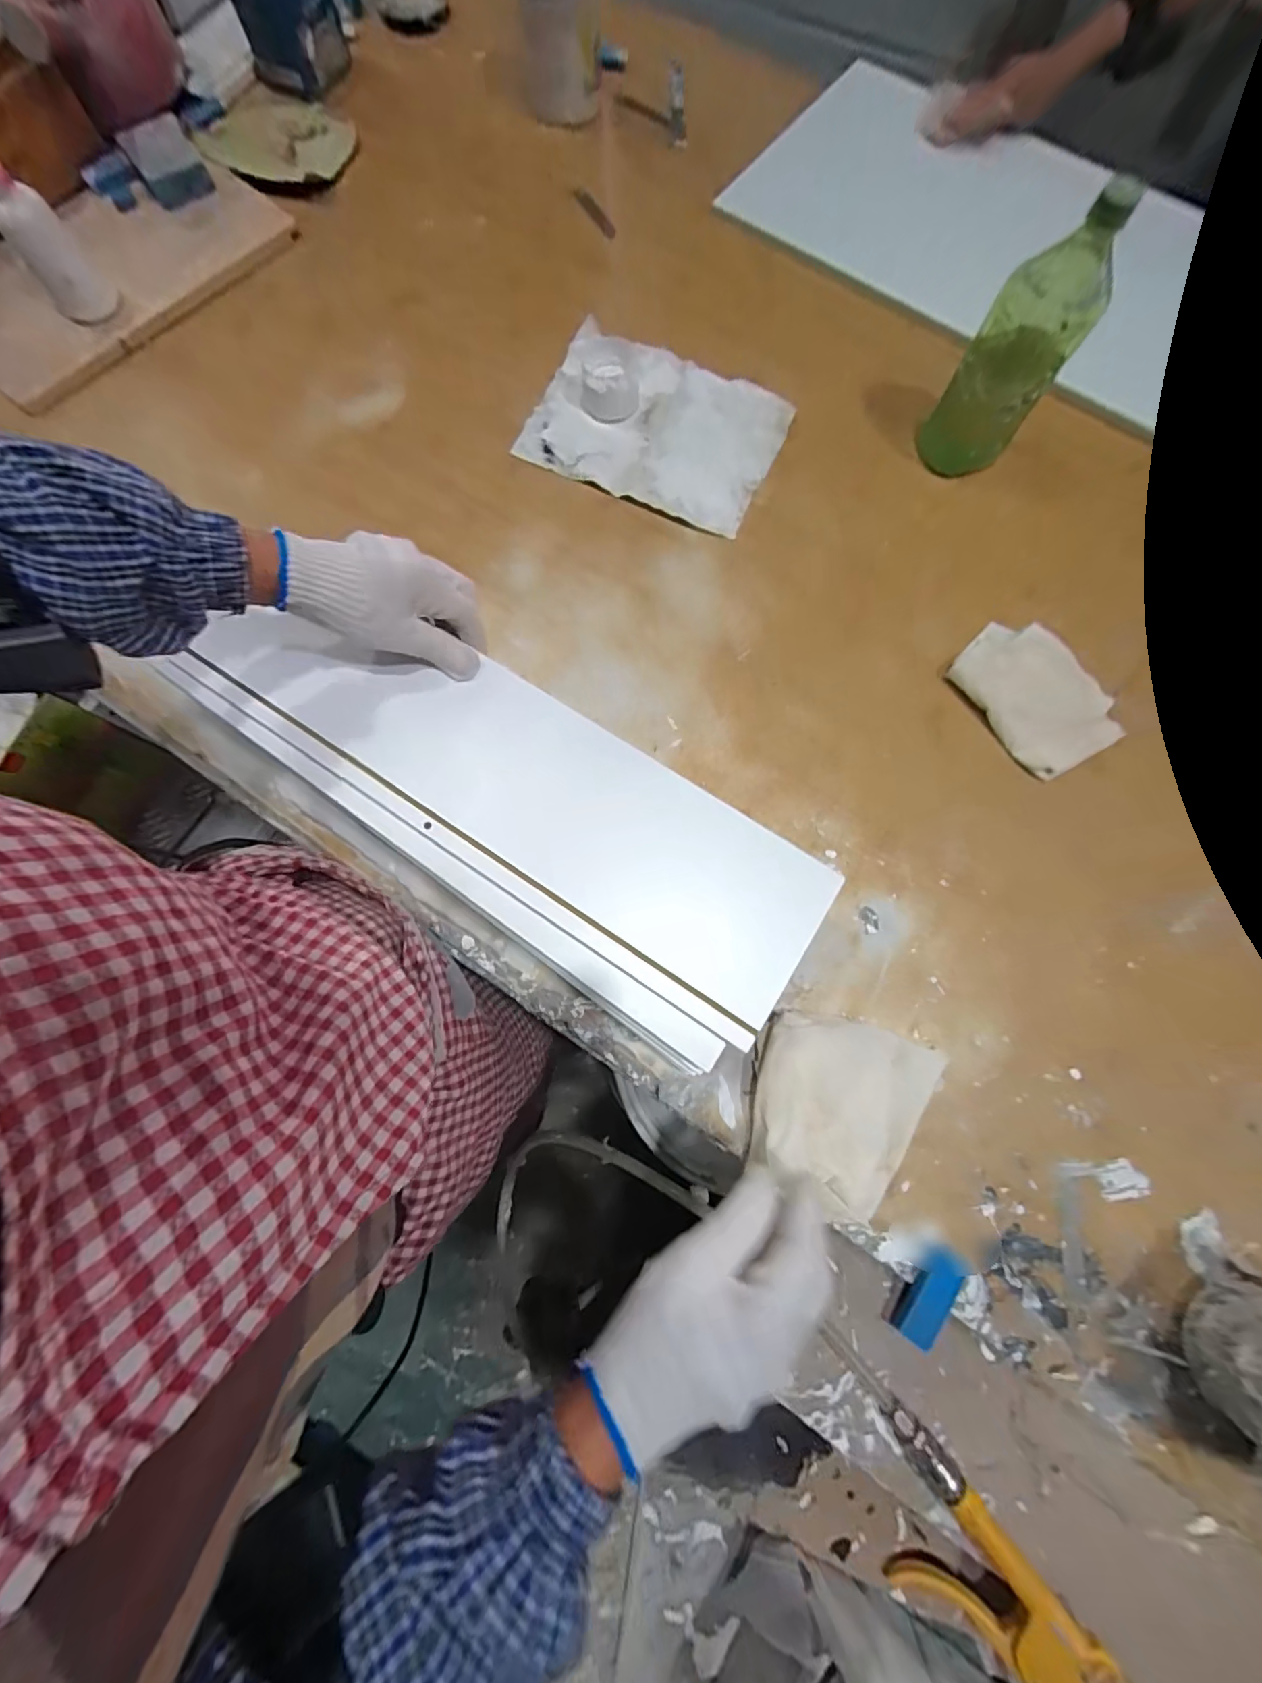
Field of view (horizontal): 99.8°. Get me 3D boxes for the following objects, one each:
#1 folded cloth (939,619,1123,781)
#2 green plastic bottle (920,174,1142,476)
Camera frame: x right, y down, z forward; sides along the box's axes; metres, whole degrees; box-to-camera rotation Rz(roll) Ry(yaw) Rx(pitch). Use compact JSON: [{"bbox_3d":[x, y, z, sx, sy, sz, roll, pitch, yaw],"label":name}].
[{"bbox_3d":[0.400,-0.147,0.526,0.118,0.009,0.153,-32,79,-7],"label":"folded cloth"},{"bbox_3d":[0.362,-0.457,0.497,0.081,0.214,0.065,38,79,8],"label":"green plastic bottle"}]

